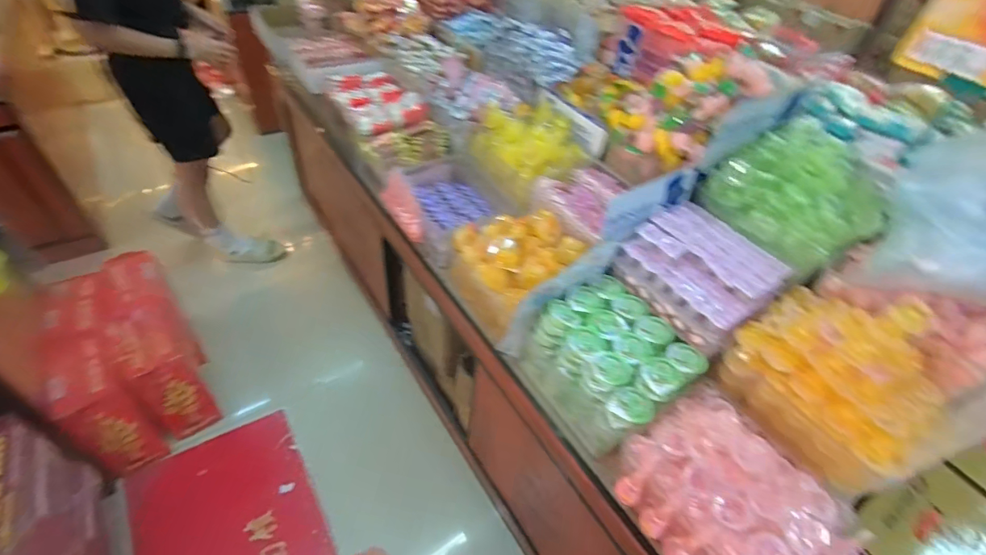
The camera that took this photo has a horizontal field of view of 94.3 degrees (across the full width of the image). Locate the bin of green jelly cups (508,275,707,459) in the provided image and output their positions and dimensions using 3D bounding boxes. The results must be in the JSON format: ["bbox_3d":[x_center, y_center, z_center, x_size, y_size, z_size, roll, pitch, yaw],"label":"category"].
[{"bbox_3d":[0.227,0.178,0.937,0.251,0.173,0.286,-24,53,-27],"label":"bin of green jelly cups"}]

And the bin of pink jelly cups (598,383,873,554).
[{"bbox_3d":[0.378,0.350,0.733,0.256,0.172,0.306,-23,53,-26],"label":"bin of pink jelly cups"}]

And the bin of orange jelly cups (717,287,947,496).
[{"bbox_3d":[0.596,0.146,0.775,0.243,0.210,0.295,-20,52,-24],"label":"bin of orange jelly cups"}]

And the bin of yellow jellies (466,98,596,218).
[{"bbox_3d":[0.095,-0.355,1.313,0.260,0.193,0.309,-23,53,-26],"label":"bin of yellow jellies"}]

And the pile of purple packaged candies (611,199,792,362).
[{"bbox_3d":[0.428,-0.015,0.955,0.244,0.094,0.275,-26,54,-28],"label":"pile of purple packaged candies"}]

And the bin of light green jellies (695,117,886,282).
[{"bbox_3d":[0.634,-0.180,0.953,0.236,0.173,0.292,-19,51,-23],"label":"bin of light green jellies"}]

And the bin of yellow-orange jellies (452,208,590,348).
[{"bbox_3d":[0.055,-0.022,1.079,0.241,0.191,0.292,-20,52,-24],"label":"bin of yellow-orange jellies"}]

